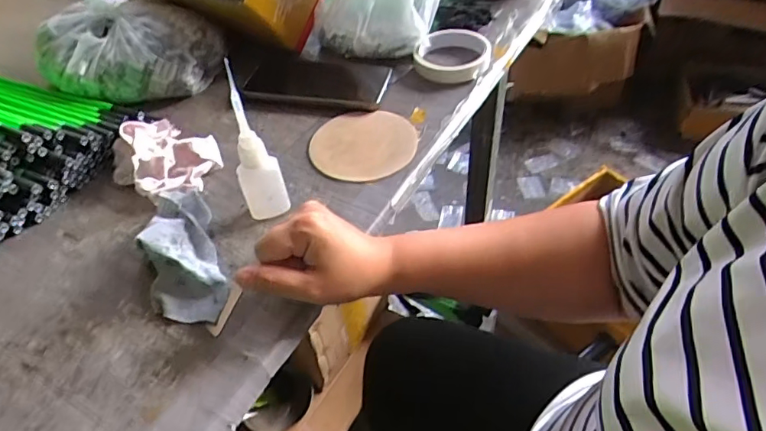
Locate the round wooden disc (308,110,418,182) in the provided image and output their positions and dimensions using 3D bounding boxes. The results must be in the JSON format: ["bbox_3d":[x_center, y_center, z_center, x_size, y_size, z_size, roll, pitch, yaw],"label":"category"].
[{"bbox_3d":[-0.020,-0.072,0.528,0.106,0.007,0.094,-2,53,3],"label":"round wooden disc"}]

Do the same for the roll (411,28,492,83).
[{"bbox_3d":[0.081,-0.189,0.609,0.088,0.025,0.086,-2,47,2],"label":"roll"}]

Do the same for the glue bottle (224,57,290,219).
[{"bbox_3d":[-0.107,-0.054,0.425,0.035,0.149,0.020,-21,49,-15],"label":"glue bottle"}]

